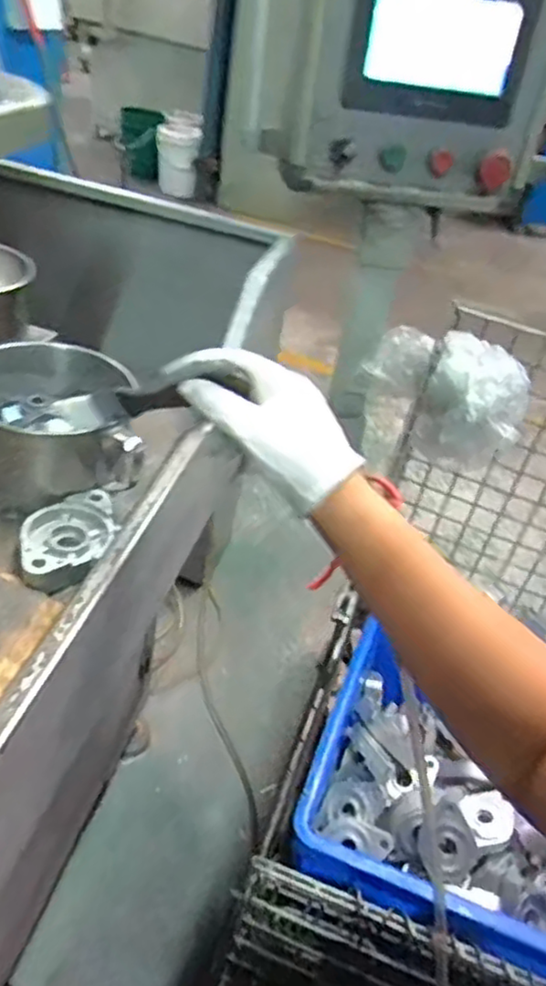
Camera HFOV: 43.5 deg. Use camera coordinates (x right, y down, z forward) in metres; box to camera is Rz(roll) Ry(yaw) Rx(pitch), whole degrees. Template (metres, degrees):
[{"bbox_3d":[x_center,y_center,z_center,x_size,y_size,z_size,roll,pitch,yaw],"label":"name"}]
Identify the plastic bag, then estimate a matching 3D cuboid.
[{"bbox_3d":[0.264,-0.141,0.997,0.181,0.165,0.208,-13,43,-30],"label":"plastic bag"}]

